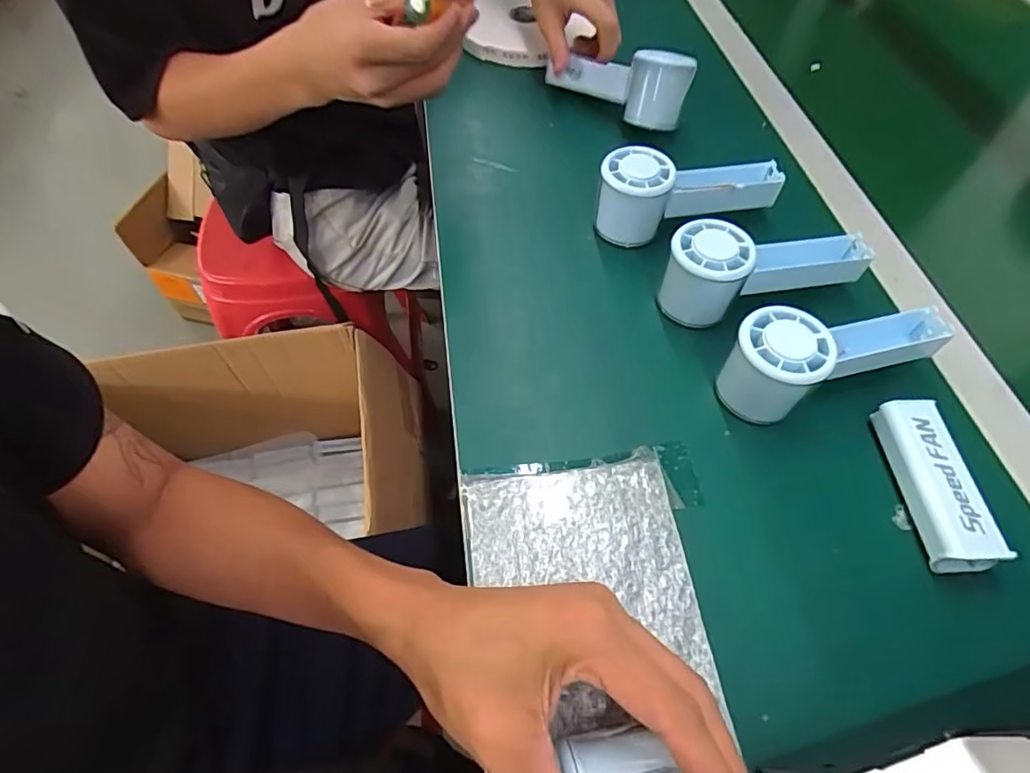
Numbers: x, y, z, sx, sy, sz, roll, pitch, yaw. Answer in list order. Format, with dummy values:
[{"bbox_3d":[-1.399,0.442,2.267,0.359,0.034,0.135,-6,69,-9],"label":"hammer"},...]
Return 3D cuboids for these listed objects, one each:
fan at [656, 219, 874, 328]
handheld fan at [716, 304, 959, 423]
[{"bbox_3d":[0.182,-0.087,0.405,0.152,0.062,0.051,-11,57,-8],"label":"fan"},{"bbox_3d":[0.210,-0.027,0.364,0.155,0.053,0.057,-20,59,-13],"label":"handheld fan"}]

